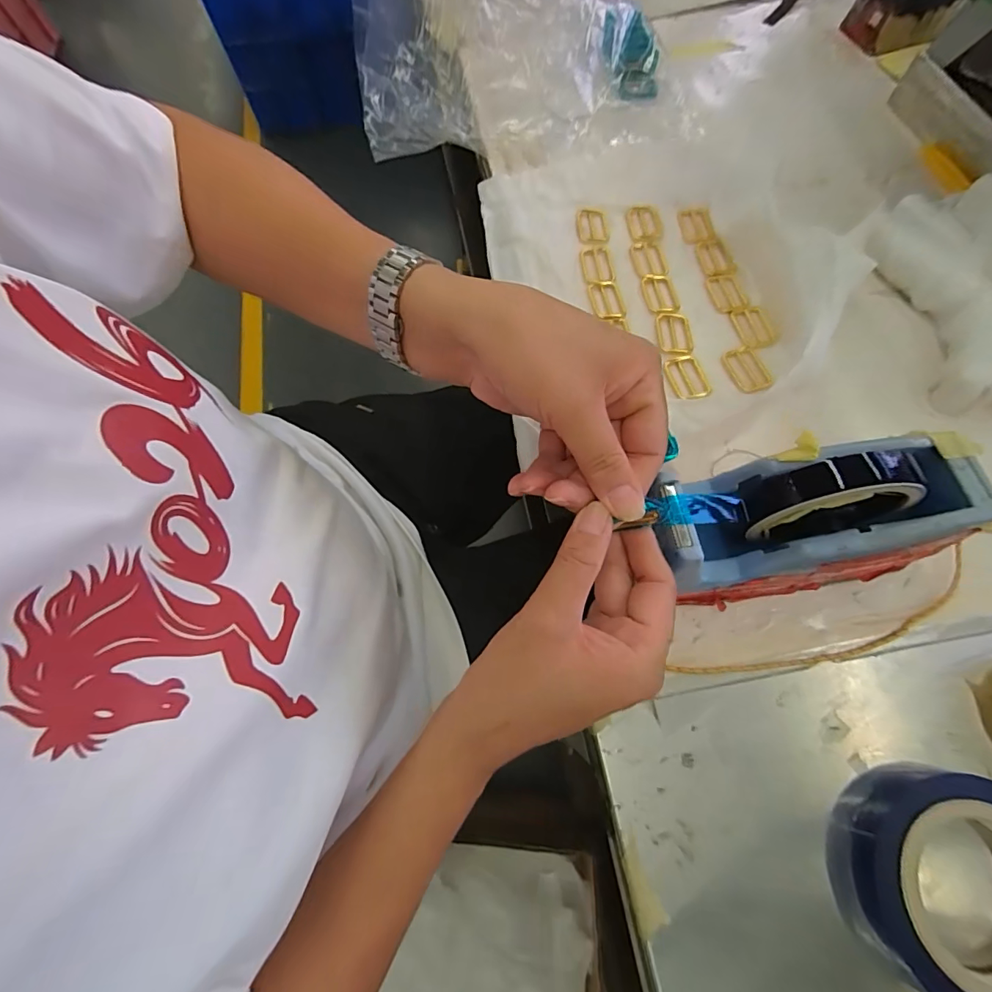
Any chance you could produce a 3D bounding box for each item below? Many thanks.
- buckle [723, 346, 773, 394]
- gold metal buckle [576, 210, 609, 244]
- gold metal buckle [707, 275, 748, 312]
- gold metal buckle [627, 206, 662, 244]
[{"bbox_3d":[0.219,-0.110,0.408,0.031,0.004,0.046,-20,68,-5],"label":"buckle"},{"bbox_3d":[0.099,-0.277,0.480,0.031,0.007,0.041,-1,68,3],"label":"gold metal buckle"},{"bbox_3d":[0.218,-0.192,0.445,0.027,0.005,0.045,-15,68,-3],"label":"gold metal buckle"},{"bbox_3d":[0.153,-0.278,0.481,0.034,0.004,0.051,-4,68,2],"label":"gold metal buckle"}]

